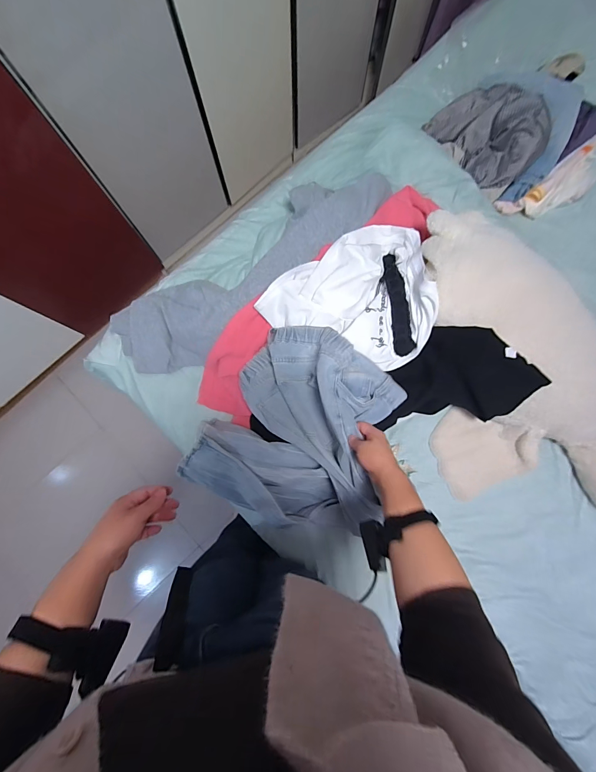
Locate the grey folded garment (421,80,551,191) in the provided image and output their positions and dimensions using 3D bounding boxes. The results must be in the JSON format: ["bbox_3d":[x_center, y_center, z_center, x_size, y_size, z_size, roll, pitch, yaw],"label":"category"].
[{"bbox_3d":[0.501,-0.671,0.898,0.220,0.122,0.277,-26,82,-4],"label":"grey folded garment"}]

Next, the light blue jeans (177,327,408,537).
[{"bbox_3d":[0.001,0.108,0.741,0.366,0.230,0.428,34,83,5],"label":"light blue jeans"}]

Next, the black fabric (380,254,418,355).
[{"bbox_3d":[0.215,-0.192,0.768,0.054,0.065,0.248,-7,81,-1],"label":"black fabric"}]

